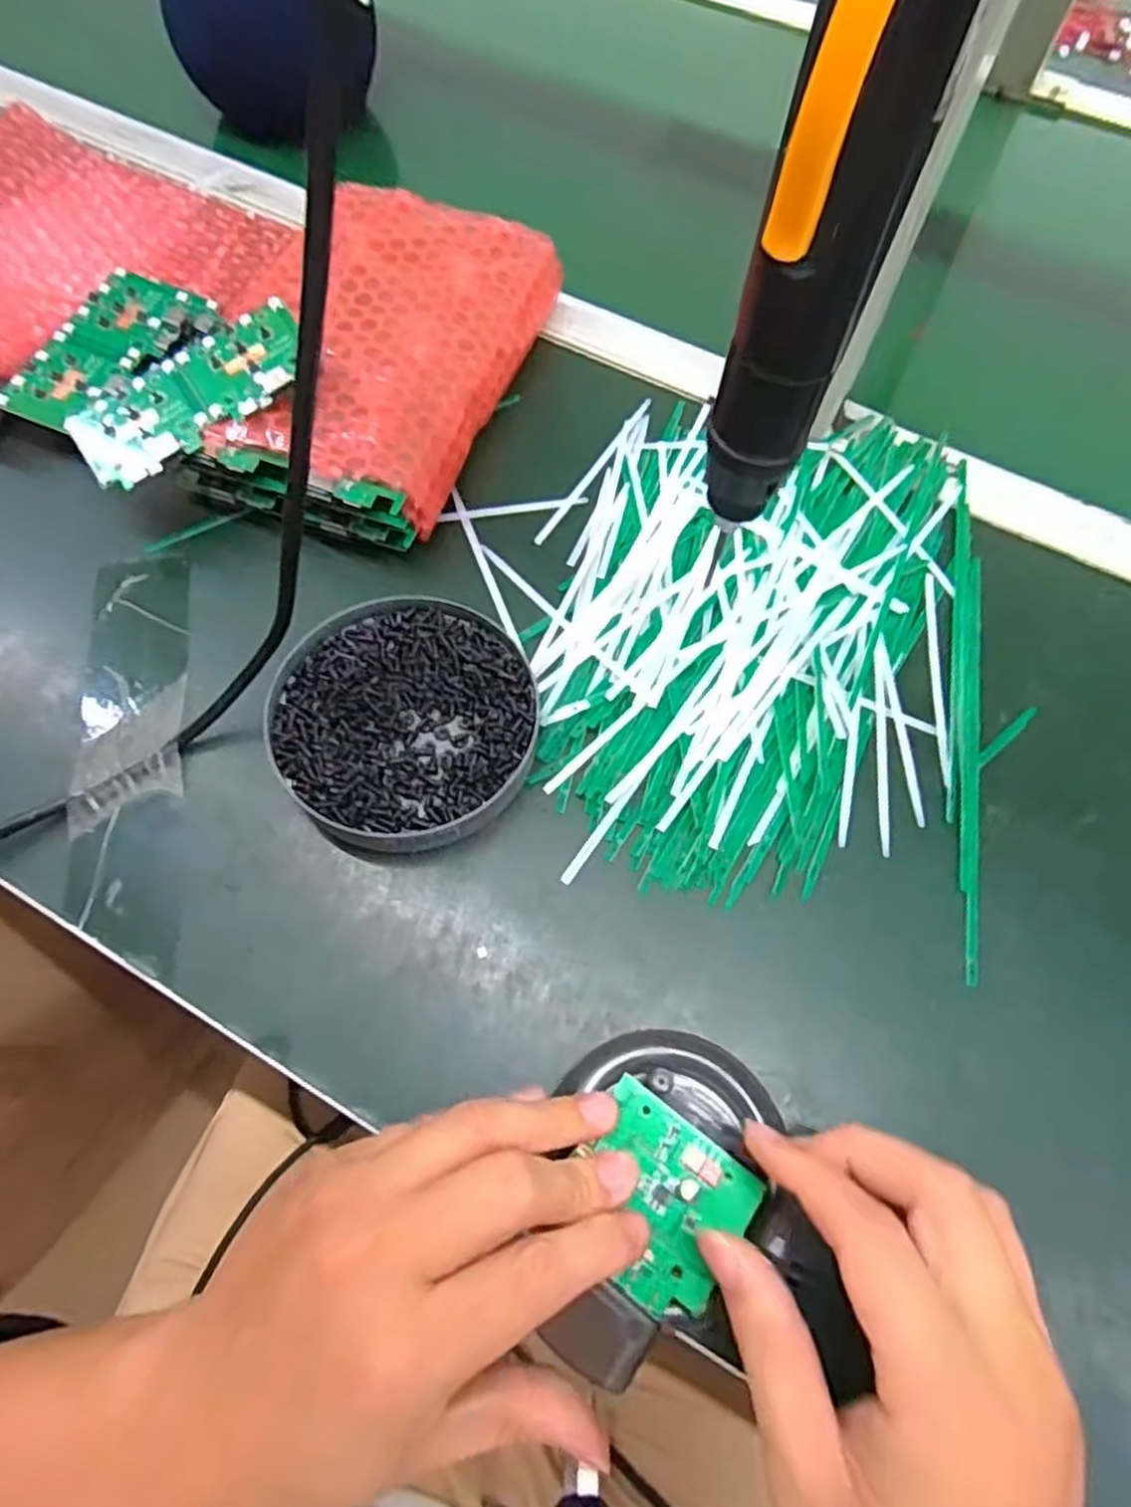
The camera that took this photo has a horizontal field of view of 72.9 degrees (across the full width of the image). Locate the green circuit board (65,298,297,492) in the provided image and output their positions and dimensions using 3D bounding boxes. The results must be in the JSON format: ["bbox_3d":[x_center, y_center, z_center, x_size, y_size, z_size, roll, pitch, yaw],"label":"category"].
[{"bbox_3d":[-0.175,-0.169,0.362,0.114,0.008,0.052,-33,75,-3],"label":"green circuit board"}]

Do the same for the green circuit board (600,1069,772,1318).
[{"bbox_3d":[0.030,0.149,0.256,0.058,0.008,0.052,36,70,13],"label":"green circuit board"}]

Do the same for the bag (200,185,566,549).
[{"bbox_3d":[-0.096,-0.213,0.409,0.133,0.047,0.202,17,66,6],"label":"bag"}]

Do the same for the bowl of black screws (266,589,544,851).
[{"bbox_3d":[-0.068,-0.015,0.334,0.109,0.020,0.116,1,66,-2],"label":"bowl of black screws"}]

